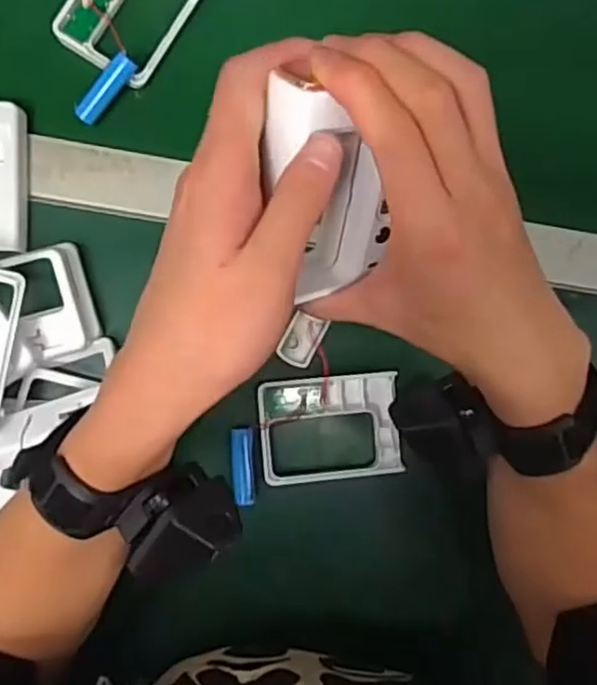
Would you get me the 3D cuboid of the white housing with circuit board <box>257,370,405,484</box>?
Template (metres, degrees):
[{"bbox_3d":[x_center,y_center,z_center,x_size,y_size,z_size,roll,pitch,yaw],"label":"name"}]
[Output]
[{"bbox_3d":[0.021,0.057,0.454,0.093,0.012,0.067,-3,90,-7],"label":"white housing with circuit board"}]

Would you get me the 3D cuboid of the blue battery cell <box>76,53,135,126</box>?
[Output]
[{"bbox_3d":[-0.123,-0.162,0.440,0.013,0.015,0.049,42,100,-5],"label":"blue battery cell"}]

